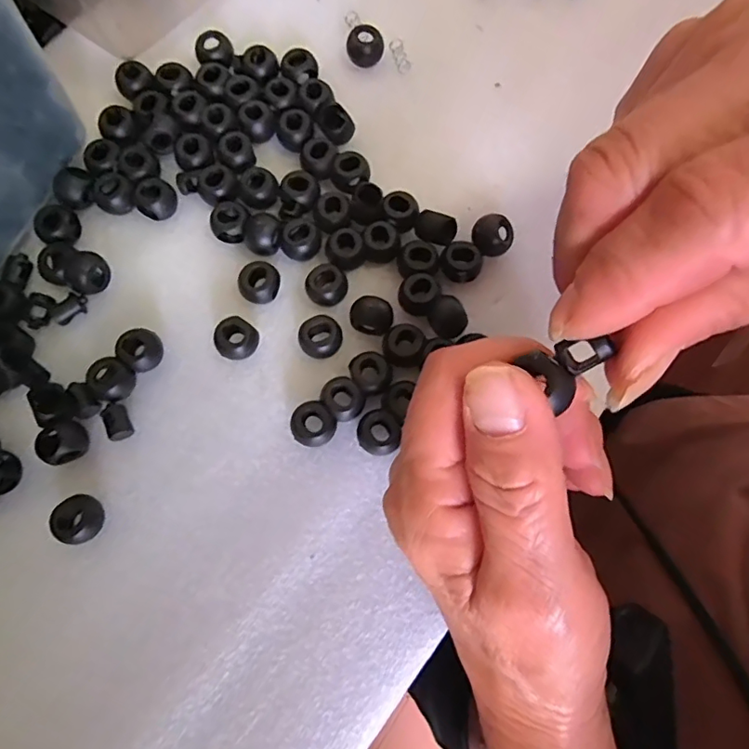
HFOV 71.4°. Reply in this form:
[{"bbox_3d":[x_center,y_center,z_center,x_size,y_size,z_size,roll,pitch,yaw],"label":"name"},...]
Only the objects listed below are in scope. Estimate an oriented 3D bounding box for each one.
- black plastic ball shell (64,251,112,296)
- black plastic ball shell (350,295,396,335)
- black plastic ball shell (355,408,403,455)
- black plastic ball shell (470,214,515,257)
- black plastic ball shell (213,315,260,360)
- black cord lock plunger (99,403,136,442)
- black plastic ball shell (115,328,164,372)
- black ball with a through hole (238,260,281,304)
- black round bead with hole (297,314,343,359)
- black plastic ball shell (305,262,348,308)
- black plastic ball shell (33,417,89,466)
[{"bbox_3d":[-0.132,-0.046,0.242,0.017,0.015,0.019,27,77,5],"label":"black plastic ball shell"},{"bbox_3d":[-0.001,-0.025,0.234,0.018,0.016,0.016,16,77,2],"label":"black plastic ball shell"},{"bbox_3d":[0.001,0.024,0.219,0.017,0.016,0.017,0,77,-2],"label":"black plastic ball shell"},{"bbox_3d":[0.055,-0.064,0.243,0.018,0.016,0.018,0,77,-2],"label":"black plastic ball shell"},{"bbox_3d":[-0.061,-0.015,0.232,0.017,0.016,0.017,0,77,-2],"label":"black plastic ball shell"},{"bbox_3d":[-0.112,0.021,0.226,0.010,0.010,0.015,-22,78,-6],"label":"black cord lock plunger"},{"bbox_3d":[-0.103,-0.011,0.232,0.017,0.014,0.018,0,77,-2],"label":"black plastic ball shell"},{"bbox_3d":[-0.051,-0.040,0.237,0.018,0.017,0.017,0,77,-2],"label":"black ball with a through hole"},{"bbox_3d":[-0.024,-0.016,0.230,0.018,0.014,0.018,0,77,-2],"label":"black round bead with hole"},{"bbox_3d":[-0.022,-0.040,0.237,0.018,0.013,0.017,0,77,-2],"label":"black plastic ball shell"},{"bbox_3d":[-0.131,0.028,0.220,0.017,0.015,0.016,0,77,-2],"label":"black plastic ball shell"}]

